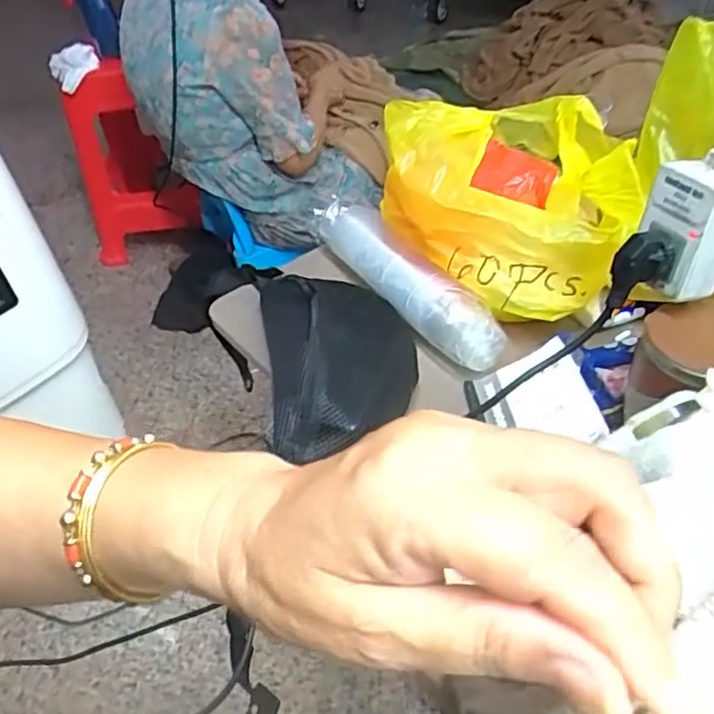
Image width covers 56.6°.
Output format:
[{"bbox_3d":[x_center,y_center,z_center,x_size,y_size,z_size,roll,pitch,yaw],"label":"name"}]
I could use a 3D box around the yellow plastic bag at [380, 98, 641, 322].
[{"bbox_3d":[0.144,-0.172,0.684,0.220,0.126,0.271,-13,43,-5],"label":"yellow plastic bag"}]

